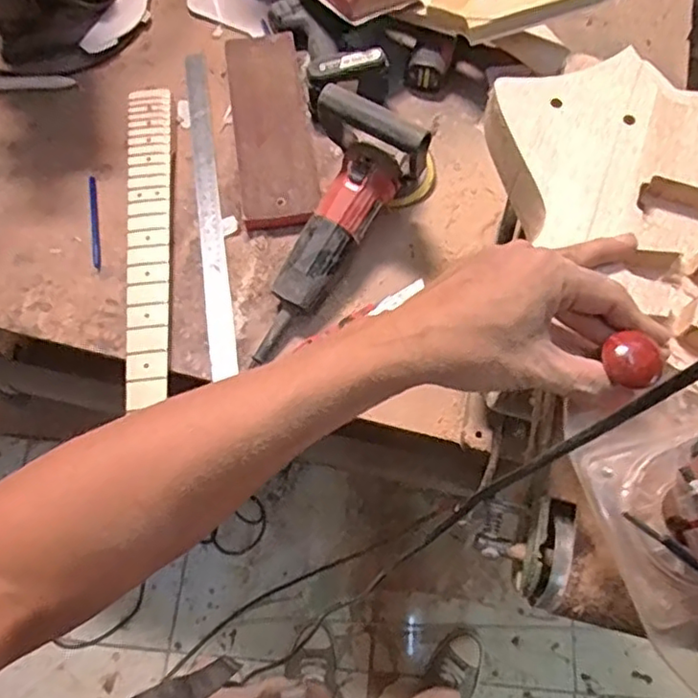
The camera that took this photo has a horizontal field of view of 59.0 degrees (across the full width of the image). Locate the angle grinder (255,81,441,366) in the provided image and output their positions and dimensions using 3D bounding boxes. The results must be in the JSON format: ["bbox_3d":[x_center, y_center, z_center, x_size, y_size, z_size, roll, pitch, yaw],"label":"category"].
[{"bbox_3d":[0.012,-0.168,0.686,0.122,0.163,0.246,17,69,9],"label":"angle grinder"}]

